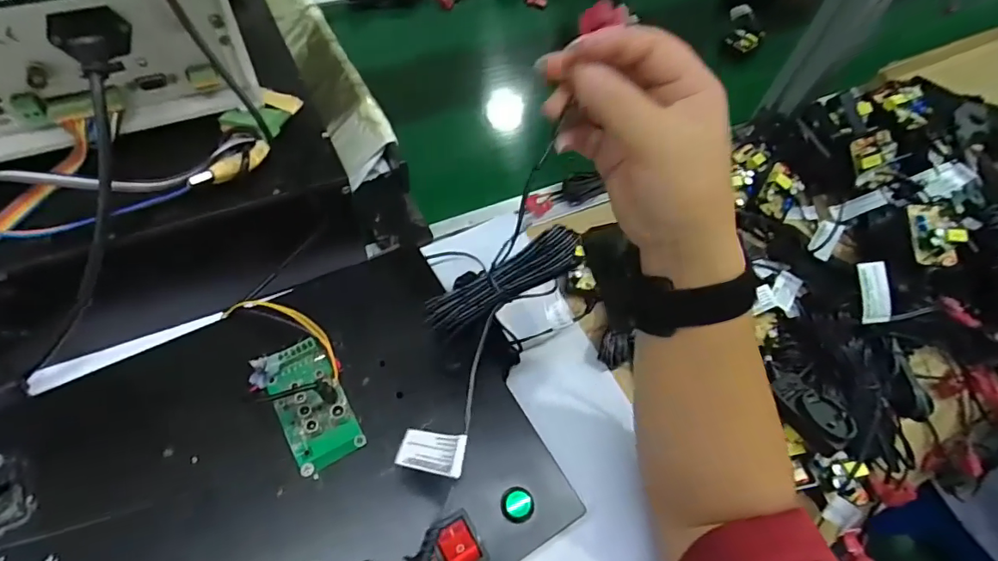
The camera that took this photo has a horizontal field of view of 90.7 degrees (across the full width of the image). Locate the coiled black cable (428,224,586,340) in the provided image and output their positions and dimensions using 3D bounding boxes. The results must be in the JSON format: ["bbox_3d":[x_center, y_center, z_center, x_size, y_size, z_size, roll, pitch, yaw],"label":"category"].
[{"bbox_3d":[0.002,0.001,0.254,0.087,0.012,0.018,-31,57,14],"label":"coiled black cable"}]

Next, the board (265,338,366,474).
[{"bbox_3d":[-0.116,0.075,0.304,0.040,0.015,0.074,-25,60,-20],"label":"board"}]

